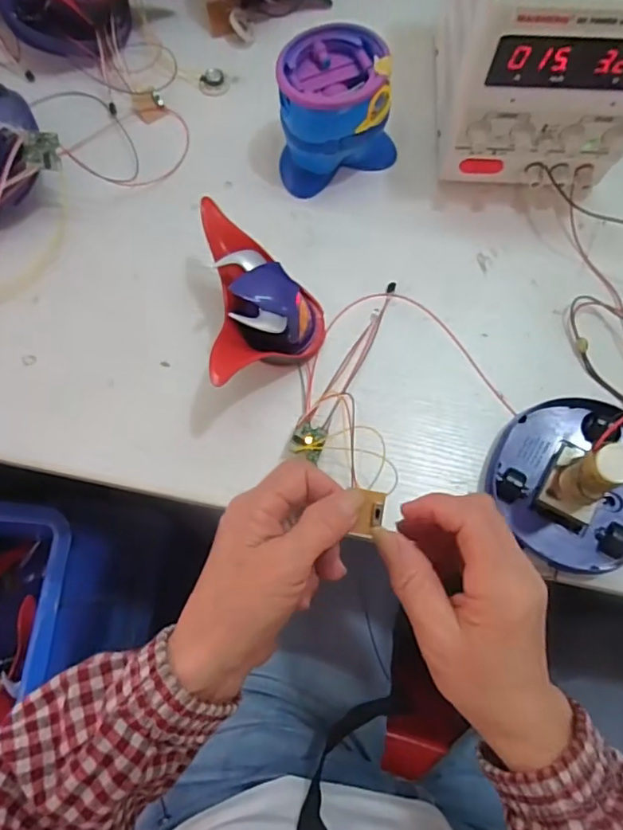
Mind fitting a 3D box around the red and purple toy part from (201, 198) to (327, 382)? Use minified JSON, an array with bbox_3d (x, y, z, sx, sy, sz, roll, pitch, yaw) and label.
[{"bbox_3d":[-0.029,-0.076,0.382,0.073,0.075,0.121,-5,74,-2],"label":"red and purple toy part"}]

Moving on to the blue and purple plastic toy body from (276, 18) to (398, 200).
[{"bbox_3d":[0.016,-0.234,0.429,0.089,0.076,0.072,-22,75,-7],"label":"blue and purple plastic toy body"}]

